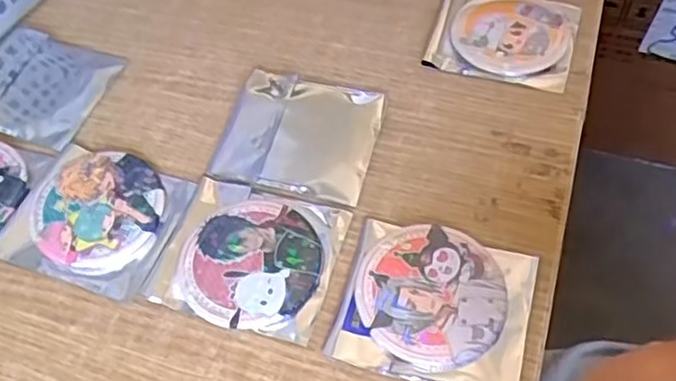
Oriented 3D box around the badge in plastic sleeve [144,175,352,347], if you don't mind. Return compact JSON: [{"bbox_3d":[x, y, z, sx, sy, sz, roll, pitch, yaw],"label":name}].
[{"bbox_3d":[-0.041,0.028,0.302,0.076,0.008,0.070,11,57,13],"label":"badge in plastic sleeve"}]

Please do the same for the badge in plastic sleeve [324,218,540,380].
[{"bbox_3d":[0.041,0.047,0.281,0.077,0.008,0.068,13,57,14],"label":"badge in plastic sleeve"}]

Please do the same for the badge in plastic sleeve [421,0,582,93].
[{"bbox_3d":[0.092,-0.089,0.369,0.077,0.010,0.069,14,58,15],"label":"badge in plastic sleeve"}]

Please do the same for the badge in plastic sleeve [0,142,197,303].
[{"bbox_3d":[-0.117,0.011,0.320,0.082,0.007,0.070,14,57,15],"label":"badge in plastic sleeve"}]

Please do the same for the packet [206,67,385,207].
[{"bbox_3d":[-0.021,-0.031,0.341,0.079,0.008,0.072,10,57,12],"label":"packet"}]

